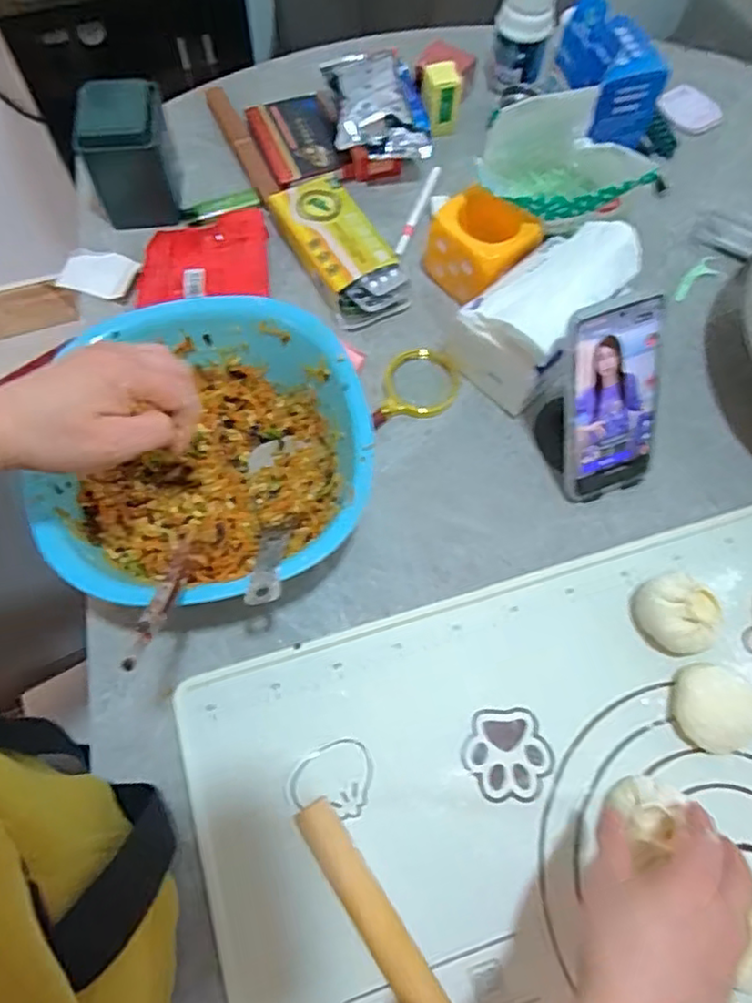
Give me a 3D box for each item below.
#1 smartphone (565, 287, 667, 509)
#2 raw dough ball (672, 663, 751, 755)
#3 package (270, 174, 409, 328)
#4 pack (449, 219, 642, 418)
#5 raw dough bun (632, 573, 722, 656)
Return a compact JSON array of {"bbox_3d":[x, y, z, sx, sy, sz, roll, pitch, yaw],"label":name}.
[{"bbox_3d":[0.191,-0.077,0.514,0.085,0.178,0.018,-25,39,-13],"label":"smartphone"},{"bbox_3d":[0.253,0.153,0.479,0.058,0.029,0.061,1,66,-3],"label":"raw dough ball"},{"bbox_3d":[-0.036,-0.254,0.642,0.087,0.043,0.174,-24,70,-13],"label":"package"},{"bbox_3d":[0.146,-0.172,0.571,0.100,0.116,0.145,43,71,14],"label":"pack"},{"bbox_3d":[0.234,0.087,0.501,0.058,0.047,0.059,4,66,-1],"label":"raw dough bun"}]

